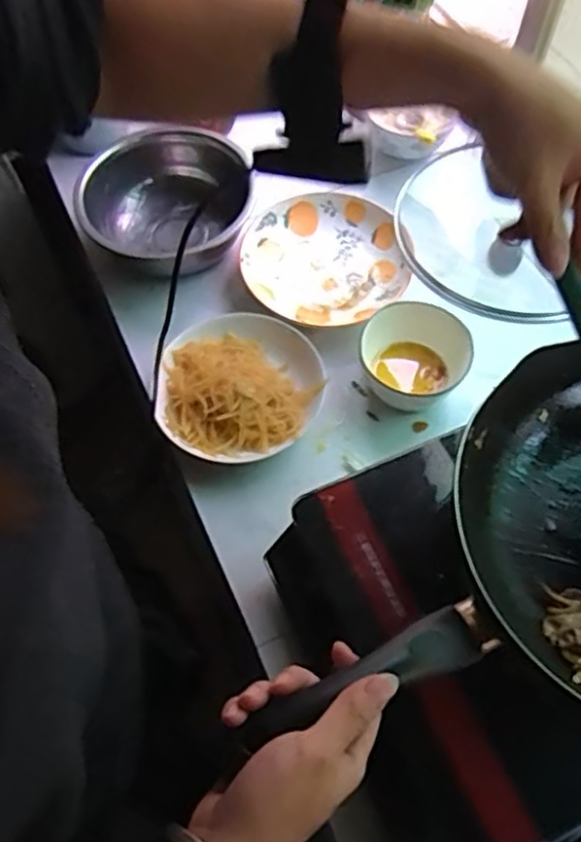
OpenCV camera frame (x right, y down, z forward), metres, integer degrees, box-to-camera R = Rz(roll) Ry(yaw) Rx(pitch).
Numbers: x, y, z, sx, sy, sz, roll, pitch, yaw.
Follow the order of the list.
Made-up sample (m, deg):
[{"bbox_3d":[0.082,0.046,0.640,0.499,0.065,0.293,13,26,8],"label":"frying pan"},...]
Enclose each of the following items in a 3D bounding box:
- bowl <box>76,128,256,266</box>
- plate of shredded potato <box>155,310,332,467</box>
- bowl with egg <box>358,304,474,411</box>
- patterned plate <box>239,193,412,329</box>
[{"bbox_3d":[-0.148,-0.262,0.822,0.197,0.073,0.166,-5,62,-2],"label":"bowl"},{"bbox_3d":[-0.056,-0.033,0.726,0.169,0.045,0.170,0,62,0],"label":"plate of shredded potato"},{"bbox_3d":[0.138,-0.068,0.729,0.114,0.056,0.096,-12,62,-6],"label":"bowl with egg"},{"bbox_3d":[0.037,-0.195,0.814,0.184,0.029,0.184,0,62,0],"label":"patterned plate"}]

